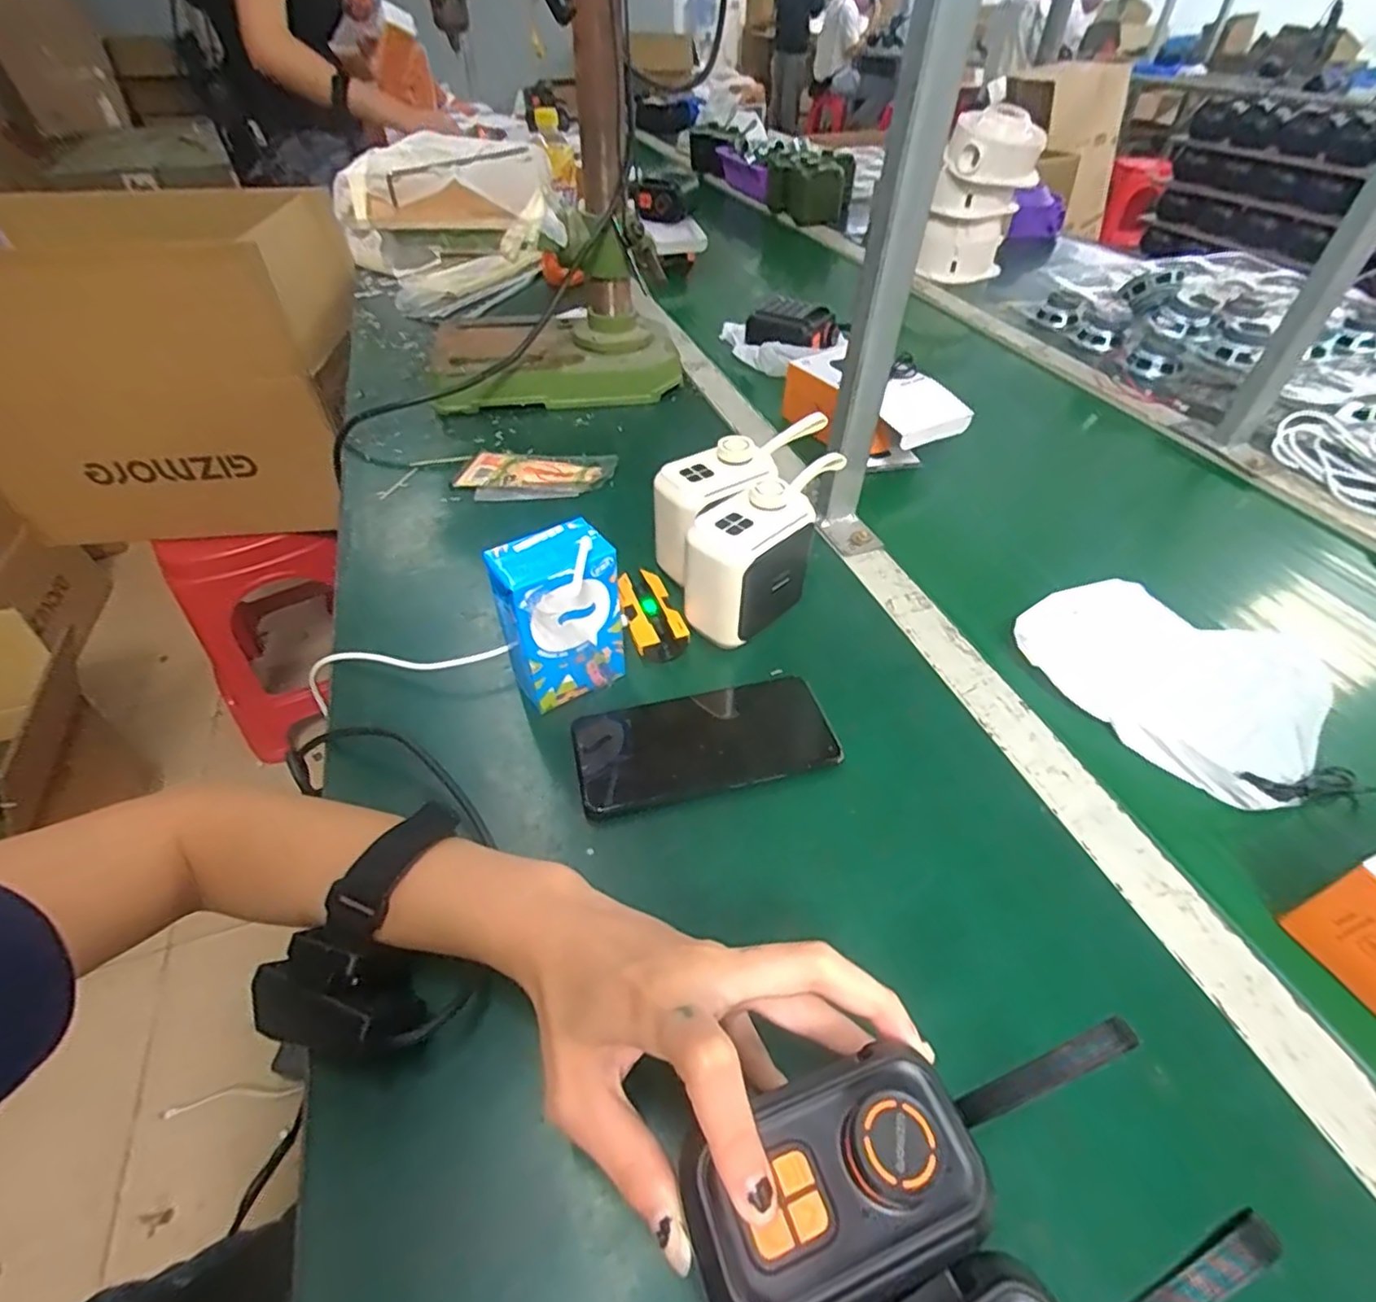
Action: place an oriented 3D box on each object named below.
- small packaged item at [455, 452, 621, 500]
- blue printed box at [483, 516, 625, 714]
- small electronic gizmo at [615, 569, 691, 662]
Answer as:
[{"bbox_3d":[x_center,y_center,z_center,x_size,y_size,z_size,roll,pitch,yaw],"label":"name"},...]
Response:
[{"bbox_3d":[-0.145,-0.167,0.627,0.146,0.016,0.082,1,45,0],"label":"small packaged item"},{"bbox_3d":[-0.081,-0.021,0.402,0.075,0.104,0.047,-25,52,-24],"label":"blue printed box"},{"bbox_3d":[-0.028,-0.028,0.474,0.039,0.019,0.078,-12,48,-13],"label":"small electronic gizmo"}]

